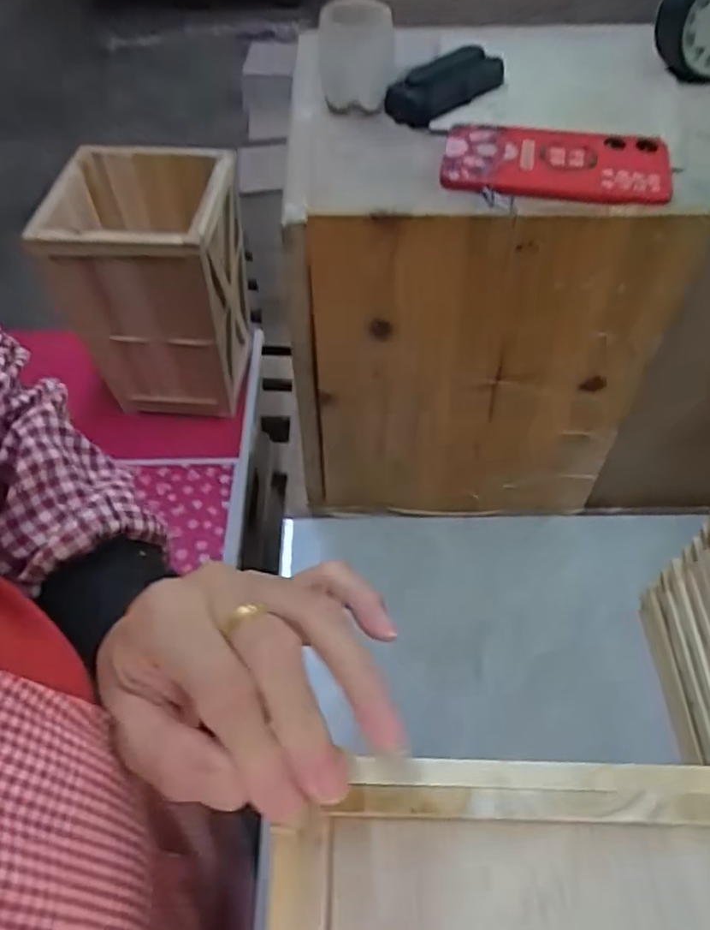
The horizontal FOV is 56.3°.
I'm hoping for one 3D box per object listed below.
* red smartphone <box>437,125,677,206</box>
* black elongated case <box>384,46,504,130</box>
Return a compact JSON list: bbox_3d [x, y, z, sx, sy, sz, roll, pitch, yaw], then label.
[{"bbox_3d":[0.149,-0.224,0.492,0.163,0.017,0.075,8,53,4],"label":"red smartphone"},{"bbox_3d":[0.077,-0.319,0.555,0.111,0.031,0.047,-36,62,-25],"label":"black elongated case"}]

